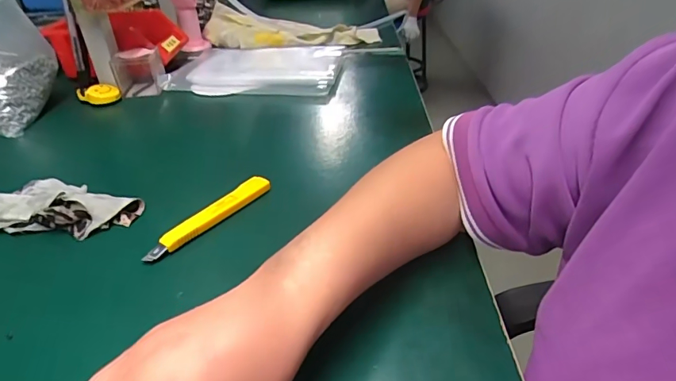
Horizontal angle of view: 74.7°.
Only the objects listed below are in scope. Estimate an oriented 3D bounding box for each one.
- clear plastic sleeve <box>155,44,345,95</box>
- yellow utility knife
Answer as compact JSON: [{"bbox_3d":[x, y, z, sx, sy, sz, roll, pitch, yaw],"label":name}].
[{"bbox_3d":[-0.131,-0.195,0.701,0.273,0.029,0.178,5,36,10],"label":"clear plastic sleeve"},{"bbox_3d":[-0.109,0.024,0.389,0.017,0.017,0.125,23,42,31],"label":"yellow utility knife"}]

